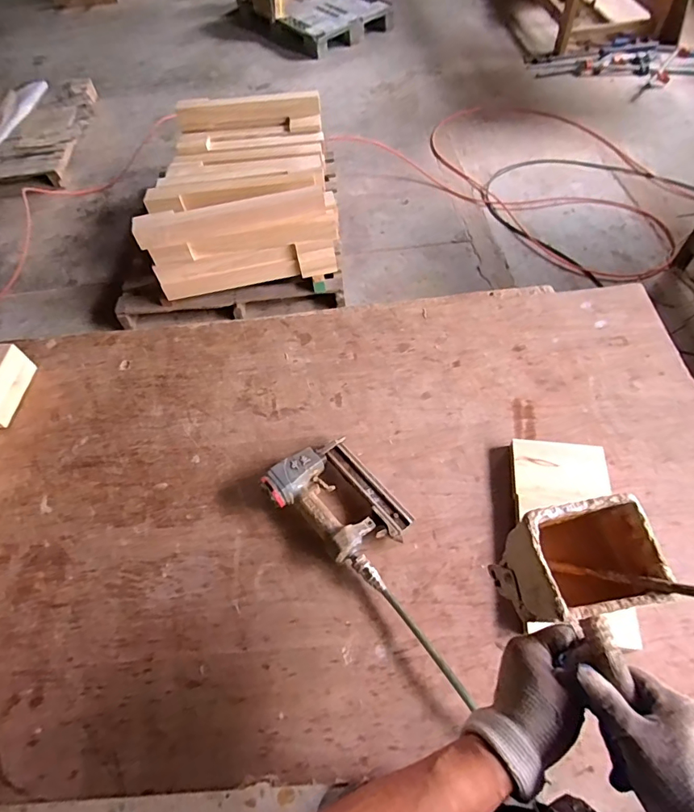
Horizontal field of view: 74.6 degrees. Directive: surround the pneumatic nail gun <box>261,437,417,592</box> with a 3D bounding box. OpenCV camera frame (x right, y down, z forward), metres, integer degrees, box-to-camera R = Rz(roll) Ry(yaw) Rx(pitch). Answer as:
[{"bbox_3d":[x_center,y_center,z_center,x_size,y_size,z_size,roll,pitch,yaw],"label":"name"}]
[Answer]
[{"bbox_3d":[-0.001,0.166,0.763,0.254,0.055,0.160,38,67,25],"label":"pneumatic nail gun"}]

